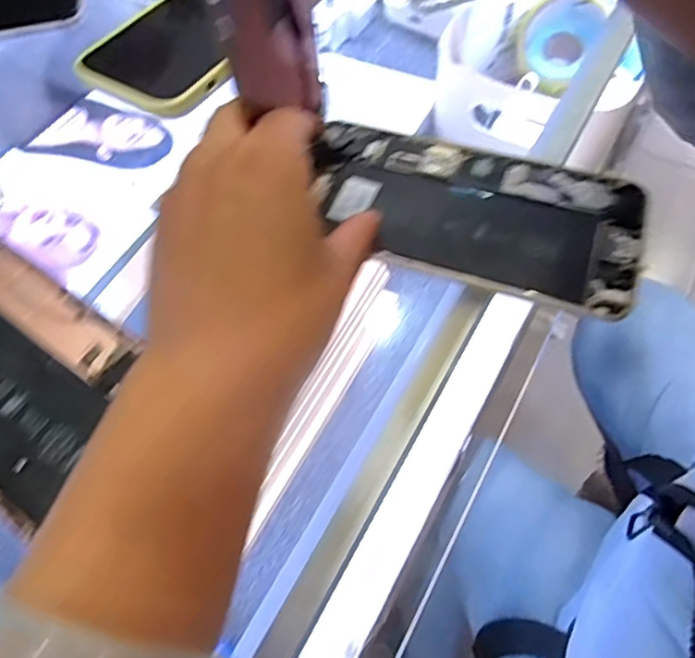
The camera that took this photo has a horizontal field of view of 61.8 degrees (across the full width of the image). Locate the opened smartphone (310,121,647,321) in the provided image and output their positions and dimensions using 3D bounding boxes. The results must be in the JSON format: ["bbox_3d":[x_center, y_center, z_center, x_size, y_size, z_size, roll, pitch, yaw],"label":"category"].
[{"bbox_3d":[0.053,-0.055,0.262,0.149,0.005,0.075,17,61,13],"label":"opened smartphone"}]

